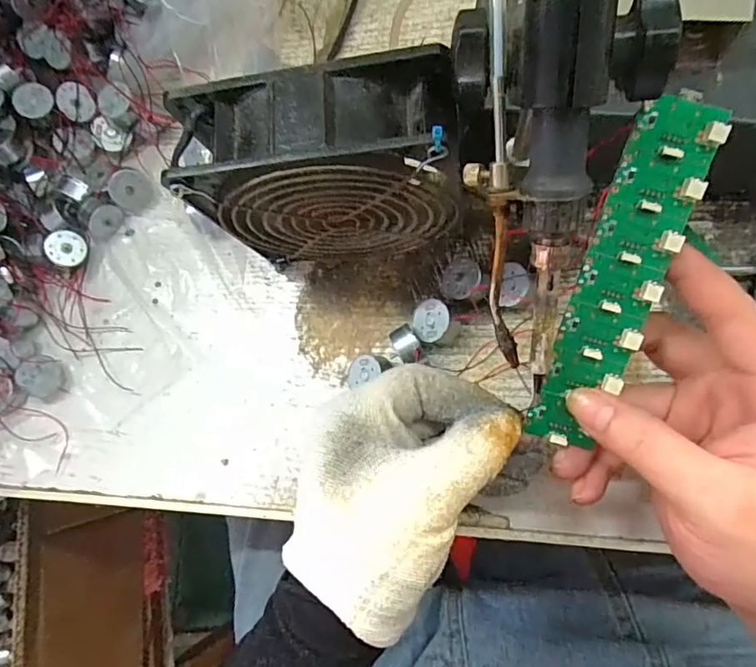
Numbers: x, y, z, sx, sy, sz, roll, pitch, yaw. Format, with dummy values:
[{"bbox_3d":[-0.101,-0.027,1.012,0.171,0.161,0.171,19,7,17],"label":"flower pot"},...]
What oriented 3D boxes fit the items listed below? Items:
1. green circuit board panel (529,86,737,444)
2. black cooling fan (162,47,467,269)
[{"bbox_3d":[0.094,-0.020,0.203,0.030,0.006,0.138,19,106,9],"label":"green circuit board panel"},{"bbox_3d":[-0.021,-0.072,0.258,0.125,0.121,0.045,-3,79,11],"label":"black cooling fan"}]

